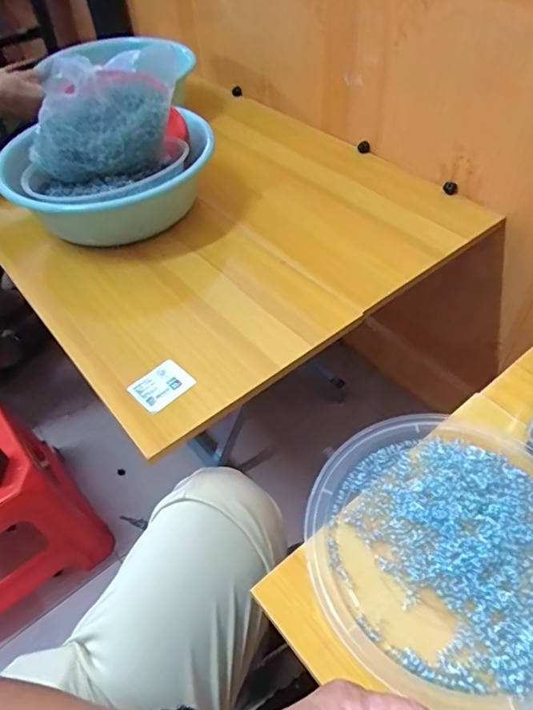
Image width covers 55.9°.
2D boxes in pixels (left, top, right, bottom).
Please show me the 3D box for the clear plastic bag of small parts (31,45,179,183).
[{"bbox_3d":[-0.224,-0.332,0.690,0.226,0.147,0.105,-17,50,-10],"label":"clear plastic bag of small parts"}]

